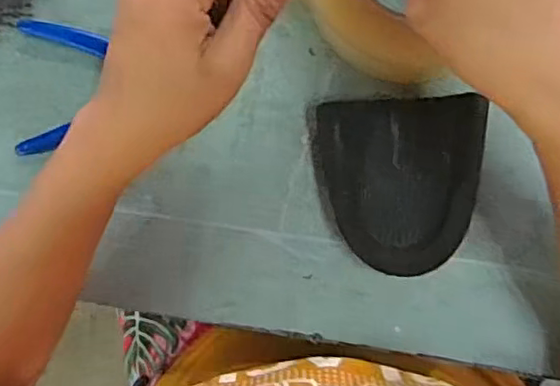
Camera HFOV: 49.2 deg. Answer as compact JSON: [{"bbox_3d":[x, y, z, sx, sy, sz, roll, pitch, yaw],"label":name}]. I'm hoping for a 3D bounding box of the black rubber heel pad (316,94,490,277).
[{"bbox_3d":[0.074,-0.003,0.372,0.094,0.032,0.101,-3,88,6],"label":"black rubber heel pad"}]

